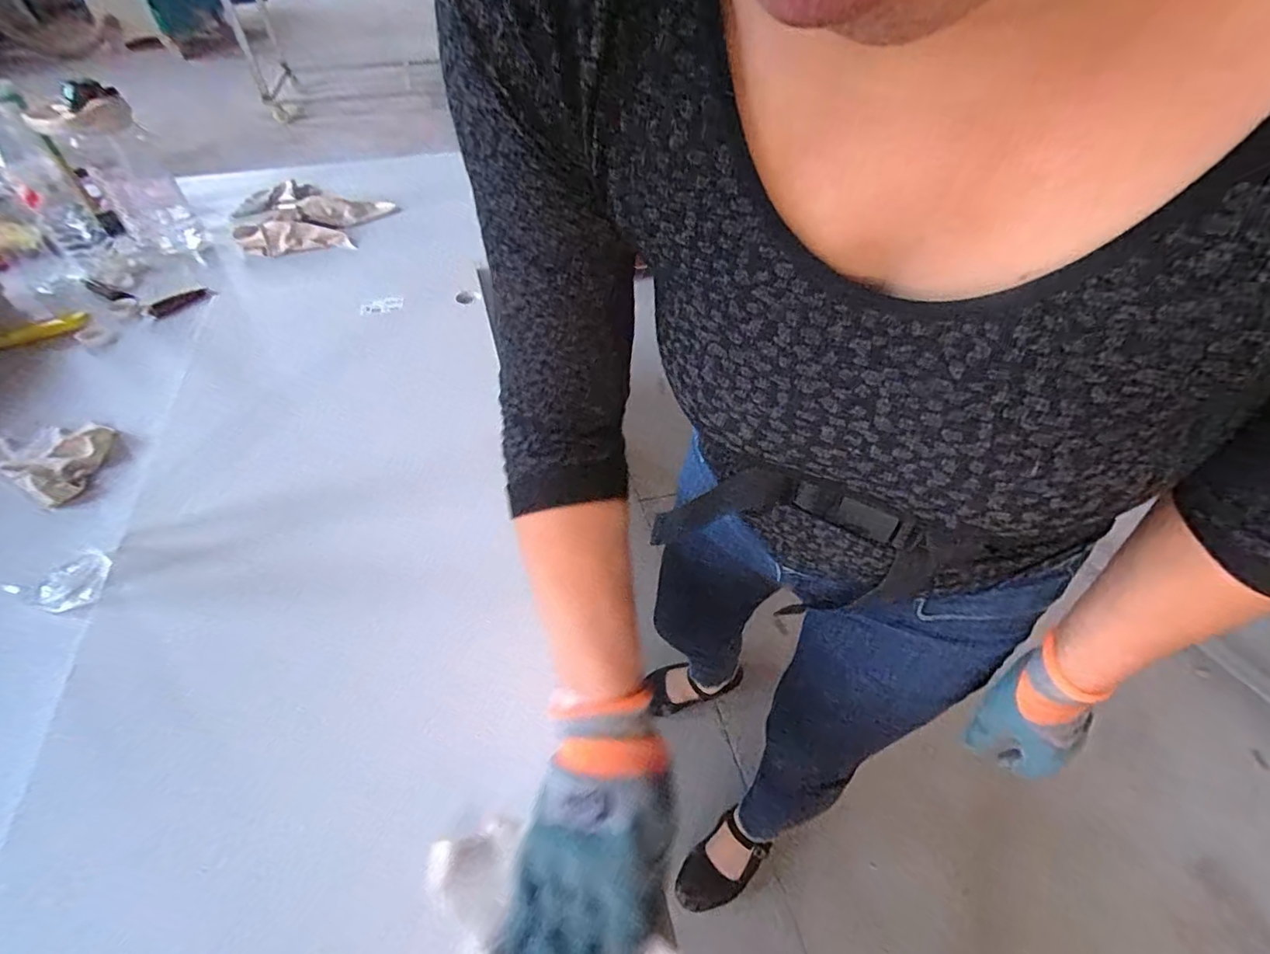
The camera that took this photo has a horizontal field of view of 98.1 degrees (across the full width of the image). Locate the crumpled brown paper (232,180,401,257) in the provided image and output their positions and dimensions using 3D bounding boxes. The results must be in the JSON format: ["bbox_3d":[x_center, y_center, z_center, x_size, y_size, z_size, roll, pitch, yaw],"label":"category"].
[{"bbox_3d":[-0.644,-0.490,1.046,0.273,0.034,0.266,10,48,9],"label":"crumpled brown paper"}]

